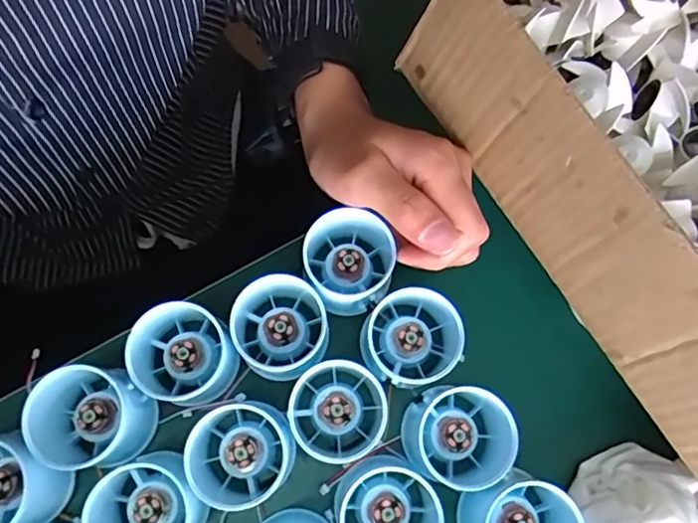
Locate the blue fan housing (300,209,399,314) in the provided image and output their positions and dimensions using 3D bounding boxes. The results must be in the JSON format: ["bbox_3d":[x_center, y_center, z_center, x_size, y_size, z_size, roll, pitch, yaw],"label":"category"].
[{"bbox_3d":[0.000,-0.002,0.346,0.057,0.042,0.060,16,76,2],"label":"blue fan housing"}]

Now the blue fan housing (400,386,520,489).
[{"bbox_3d":[0.060,0.096,0.324,0.054,0.045,0.053,0,76,-2],"label":"blue fan housing"}]

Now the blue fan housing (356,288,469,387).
[{"bbox_3d":[0.034,0.043,0.335,0.050,0.048,0.054,-31,79,-9],"label":"blue fan housing"}]

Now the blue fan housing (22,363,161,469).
[{"bbox_3d":[-0.138,0.084,0.319,0.055,0.046,0.055,15,76,2],"label":"blue fan housing"}]

